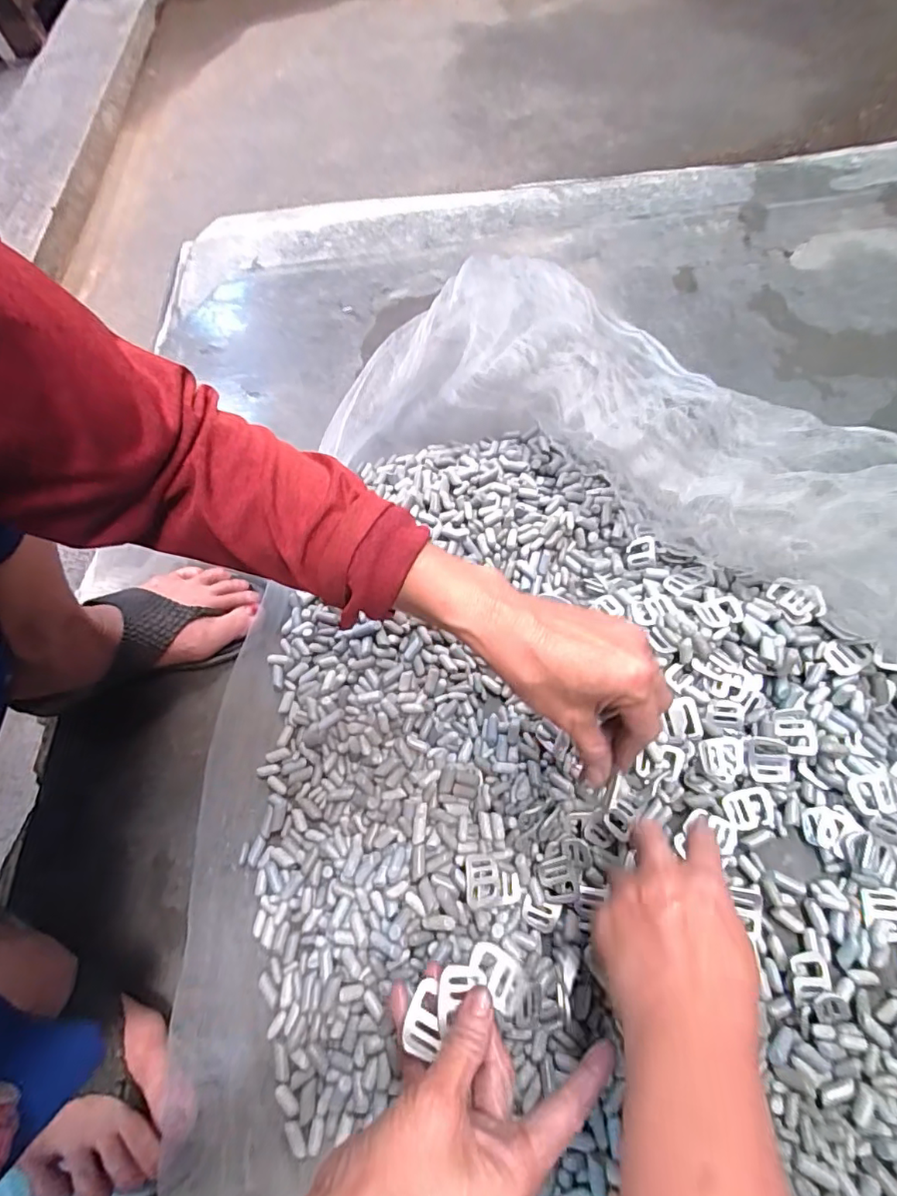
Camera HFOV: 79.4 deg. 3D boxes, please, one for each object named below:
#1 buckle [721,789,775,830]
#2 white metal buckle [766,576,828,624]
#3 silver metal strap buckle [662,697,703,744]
[{"bbox_3d":[0.219,0.154,0.393,0.034,0.004,0.027,-14,71,4],"label":"buckle"},{"bbox_3d":[0.263,0.000,0.407,0.032,0.009,0.039,-33,66,-10],"label":"white metal buckle"},{"bbox_3d":[0.171,0.090,0.399,0.025,0.006,0.032,-16,72,16],"label":"silver metal strap buckle"}]

